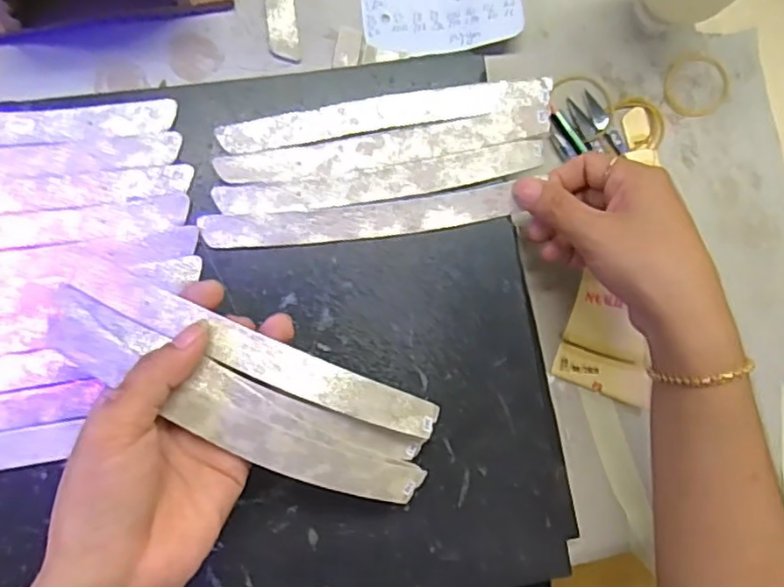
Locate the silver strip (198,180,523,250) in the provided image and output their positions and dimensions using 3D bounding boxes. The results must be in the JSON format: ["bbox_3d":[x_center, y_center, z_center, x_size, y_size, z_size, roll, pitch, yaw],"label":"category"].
[{"bbox_3d":[-0.017,-0.041,0.359,0.172,0.004,0.023,-7,87,-6],"label":"silver strip"}]

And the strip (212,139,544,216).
[{"bbox_3d":[-0.002,-0.063,0.360,0.188,0.004,0.020,-11,87,-7],"label":"strip"}]

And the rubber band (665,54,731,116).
[{"bbox_3d":[0.209,-0.143,0.439,0.047,0.004,0.044,0,86,-6],"label":"rubber band"}]

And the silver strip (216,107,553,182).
[{"bbox_3d":[0.000,-0.083,0.362,0.190,0.004,0.019,-11,87,-7],"label":"silver strip"}]

